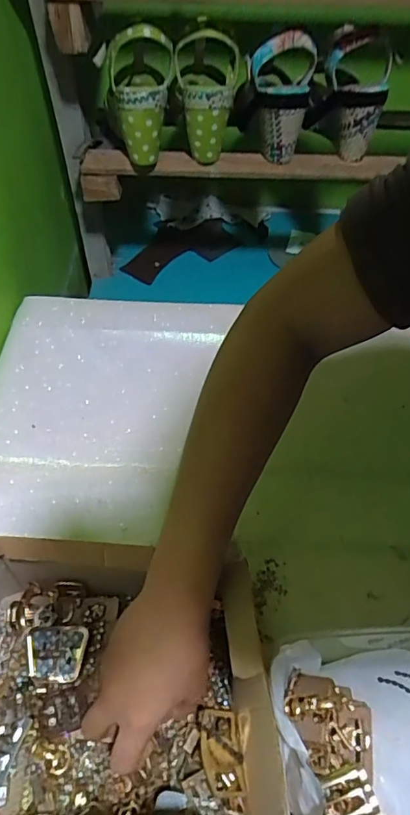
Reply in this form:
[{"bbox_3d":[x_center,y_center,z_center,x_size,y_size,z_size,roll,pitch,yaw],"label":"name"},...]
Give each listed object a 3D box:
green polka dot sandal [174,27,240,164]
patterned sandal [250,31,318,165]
[{"bbox_3d":[0.000,-0.387,0.622,0.078,0.130,0.067,4,53,-2],"label":"green polka dot sandal"},{"bbox_3d":[0.091,-0.385,0.617,0.073,0.136,0.054,9,54,2],"label":"patterned sandal"}]

